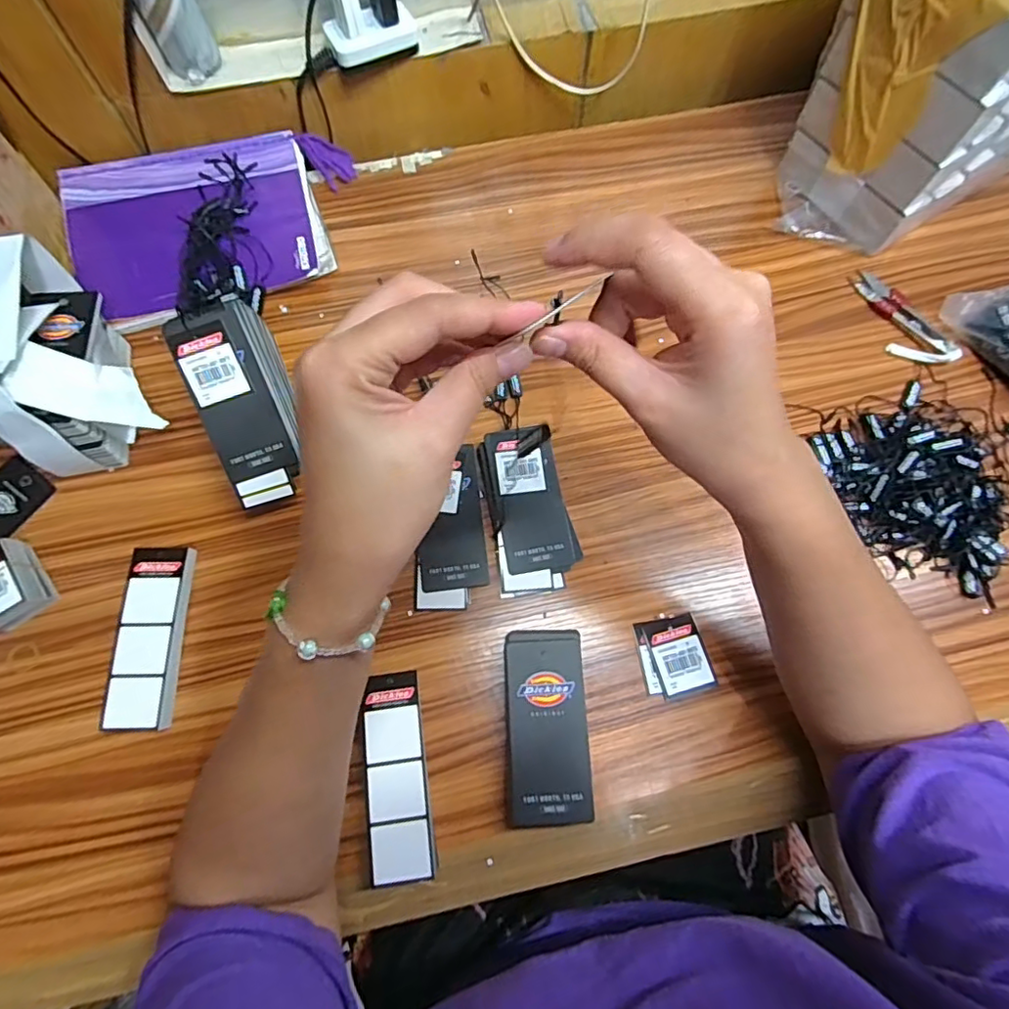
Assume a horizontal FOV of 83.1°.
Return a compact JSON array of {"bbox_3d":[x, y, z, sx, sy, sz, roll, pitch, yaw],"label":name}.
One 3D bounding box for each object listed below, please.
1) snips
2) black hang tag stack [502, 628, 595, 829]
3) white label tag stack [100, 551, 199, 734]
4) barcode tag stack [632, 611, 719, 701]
[{"bbox_3d":[0.329,-0.155,0.478,0.042,0.008,0.106,-30,73,-10],"label":"snips"},{"bbox_3d":[0.027,0.142,0.373,0.054,0.023,0.117,-2,70,-1],"label":"black hang tag stack"},{"bbox_3d":[-0.240,0.090,0.389,0.037,0.022,0.119,-1,70,0],"label":"white label tag stack"},{"bbox_3d":[0.118,0.105,0.395,0.048,0.004,0.053,-11,71,-4],"label":"barcode tag stack"}]

